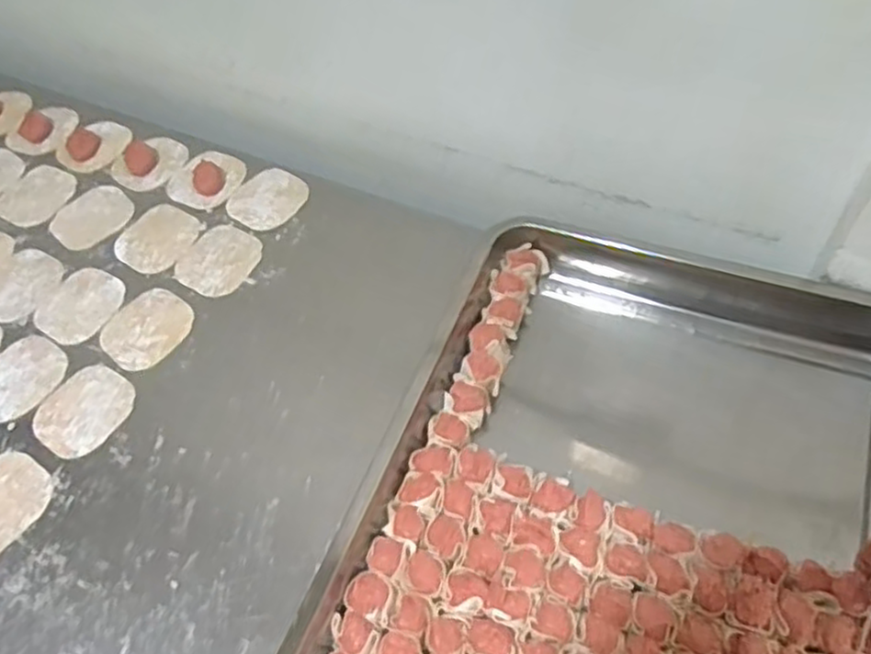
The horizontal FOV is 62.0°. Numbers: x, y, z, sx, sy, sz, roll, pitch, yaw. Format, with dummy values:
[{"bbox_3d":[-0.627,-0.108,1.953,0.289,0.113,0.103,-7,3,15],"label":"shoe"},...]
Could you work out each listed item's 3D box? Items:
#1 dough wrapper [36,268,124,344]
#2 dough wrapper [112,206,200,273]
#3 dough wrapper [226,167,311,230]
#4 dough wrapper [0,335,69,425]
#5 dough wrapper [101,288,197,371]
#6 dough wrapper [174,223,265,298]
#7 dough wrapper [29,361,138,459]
[{"bbox_3d":[-0.343,-0.022,0.701,0.073,0.004,0.081,23,60,17],"label":"dough wrapper"},{"bbox_3d":[-0.287,-0.091,0.749,0.078,0.004,0.081,26,61,19],"label":"dough wrapper"},{"bbox_3d":[-0.177,-0.136,0.767,0.071,0.004,0.080,34,64,23],"label":"dough wrapper"},{"bbox_3d":[-0.379,0.045,0.657,0.077,0.007,0.081,27,61,19],"label":"dough wrapper"},{"bbox_3d":[-0.271,0.000,0.678,0.076,0.004,0.080,34,64,23],"label":"dough wrapper"},{"bbox_3d":[-0.216,-0.068,0.723,0.075,0.004,0.082,23,60,17],"label":"dough wrapper"},{"bbox_3d":[-0.307,0.071,0.630,0.074,0.004,0.082,28,62,20],"label":"dough wrapper"}]

